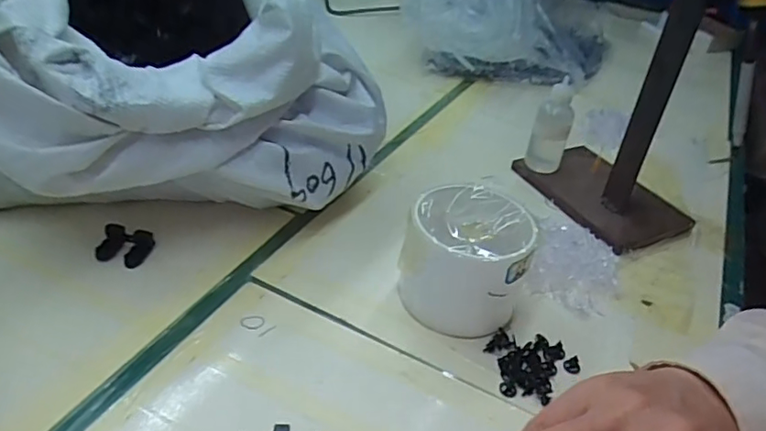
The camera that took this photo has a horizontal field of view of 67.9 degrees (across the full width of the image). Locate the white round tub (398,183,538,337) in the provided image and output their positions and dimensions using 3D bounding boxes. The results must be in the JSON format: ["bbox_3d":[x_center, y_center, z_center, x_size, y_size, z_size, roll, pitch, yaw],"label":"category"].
[{"bbox_3d":[0.056,0.031,0.400,0.081,0.074,0.081,5,36,-4],"label":"white round tub"}]

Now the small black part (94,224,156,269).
[{"bbox_3d":[-0.190,0.023,0.421,0.037,0.008,0.030,12,57,1],"label":"small black part"}]

